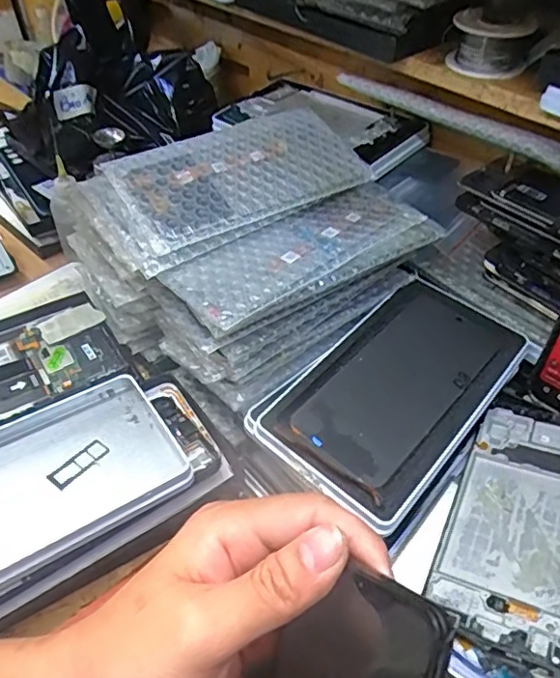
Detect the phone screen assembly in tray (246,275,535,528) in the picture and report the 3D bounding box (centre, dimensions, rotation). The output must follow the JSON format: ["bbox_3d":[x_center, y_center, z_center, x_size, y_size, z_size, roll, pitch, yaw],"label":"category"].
[{"bbox_3d":[0.076,0.027,0.367,0.103,0.015,0.179,32,52,27],"label":"phone screen assembly in tray"}]

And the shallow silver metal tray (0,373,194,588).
[{"bbox_3d":[-0.154,0.092,0.343,0.185,0.020,0.105,-24,44,-25],"label":"shallow silver metal tray"}]

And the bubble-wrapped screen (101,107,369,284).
[{"bbox_3d":[-0.028,-0.116,0.403,0.169,0.014,0.089,-27,71,-22],"label":"bubble-wrapped screen"}]

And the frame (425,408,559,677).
[{"bbox_3d":[0.133,0.099,0.316,0.067,0.014,0.145,21,48,18],"label":"frame"}]

